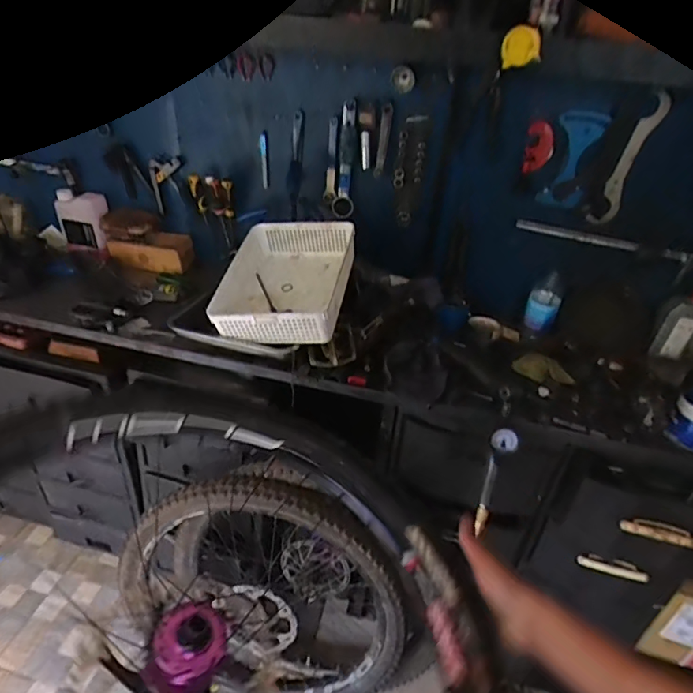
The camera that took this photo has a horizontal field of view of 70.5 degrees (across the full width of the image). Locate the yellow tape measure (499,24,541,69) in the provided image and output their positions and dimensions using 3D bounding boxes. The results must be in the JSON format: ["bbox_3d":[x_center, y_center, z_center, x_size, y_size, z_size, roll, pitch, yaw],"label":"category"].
[{"bbox_3d":[0.283,-0.485,0.794,0.063,0.055,0.035,14,35,13],"label":"yellow tape measure"}]

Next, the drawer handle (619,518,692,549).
[{"bbox_3d":[0.571,0.336,0.887,0.142,0.030,0.017,11,35,9],"label":"drawer handle"}]

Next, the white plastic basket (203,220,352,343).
[{"bbox_3d":[-0.124,-0.156,1.072,0.269,0.097,0.368,-4,41,10],"label":"white plastic basket"}]

